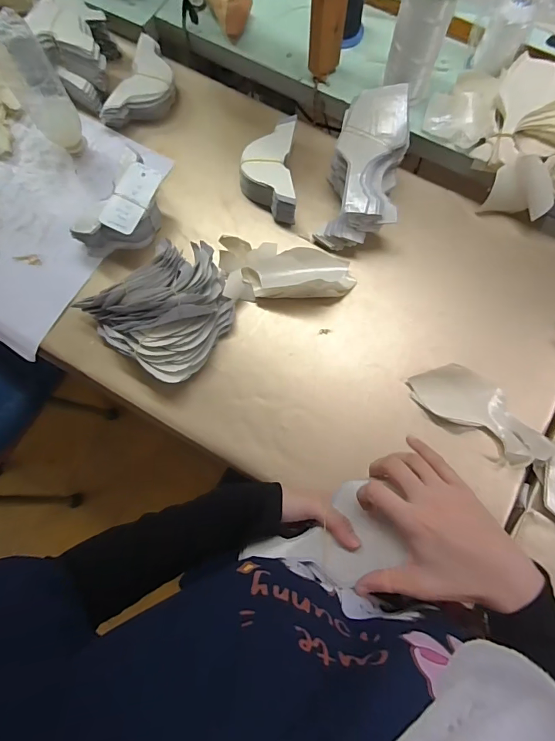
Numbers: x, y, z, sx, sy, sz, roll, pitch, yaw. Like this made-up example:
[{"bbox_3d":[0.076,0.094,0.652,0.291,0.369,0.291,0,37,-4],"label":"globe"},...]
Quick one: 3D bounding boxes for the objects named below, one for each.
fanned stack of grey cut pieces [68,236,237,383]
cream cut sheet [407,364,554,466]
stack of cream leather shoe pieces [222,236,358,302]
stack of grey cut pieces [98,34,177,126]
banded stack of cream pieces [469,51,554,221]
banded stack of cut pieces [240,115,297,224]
[{"bbox_3d":[-0.151,-0.096,0.574,0.177,0.080,0.187,40,83,10],"label":"fanned stack of grey cut pieces"},{"bbox_3d":[0.268,0.051,0.549,0.180,0.026,0.073,35,86,13],"label":"cream cut sheet"},{"bbox_3d":[0.012,-0.151,0.596,0.195,0.039,0.096,0,78,3],"label":"stack of cream leather shoe pieces"},{"bbox_3d":[-0.215,-0.458,0.682,0.081,0.045,0.153,24,80,8],"label":"stack of grey cut pieces"},{"bbox_3d":[0.399,-0.333,0.611,0.193,0.061,0.221,21,77,7],"label":"banded stack of cream pieces"},{"bbox_3d":[-0.014,-0.305,0.639,0.085,0.042,0.156,0,78,3],"label":"banded stack of cut pieces"}]

